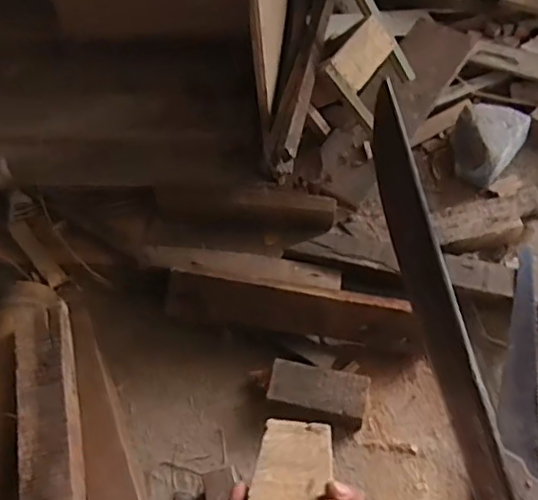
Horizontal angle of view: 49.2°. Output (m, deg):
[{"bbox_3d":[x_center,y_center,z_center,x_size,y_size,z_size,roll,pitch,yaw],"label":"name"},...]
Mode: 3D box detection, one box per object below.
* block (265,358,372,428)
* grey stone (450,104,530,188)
[{"bbox_3d":[0.061,0.188,0.780,0.121,0.040,0.062,9,57,9],"label":"block"},{"bbox_3d":[0.362,-0.187,0.993,0.113,0.057,0.125,31,63,22],"label":"grey stone"}]

